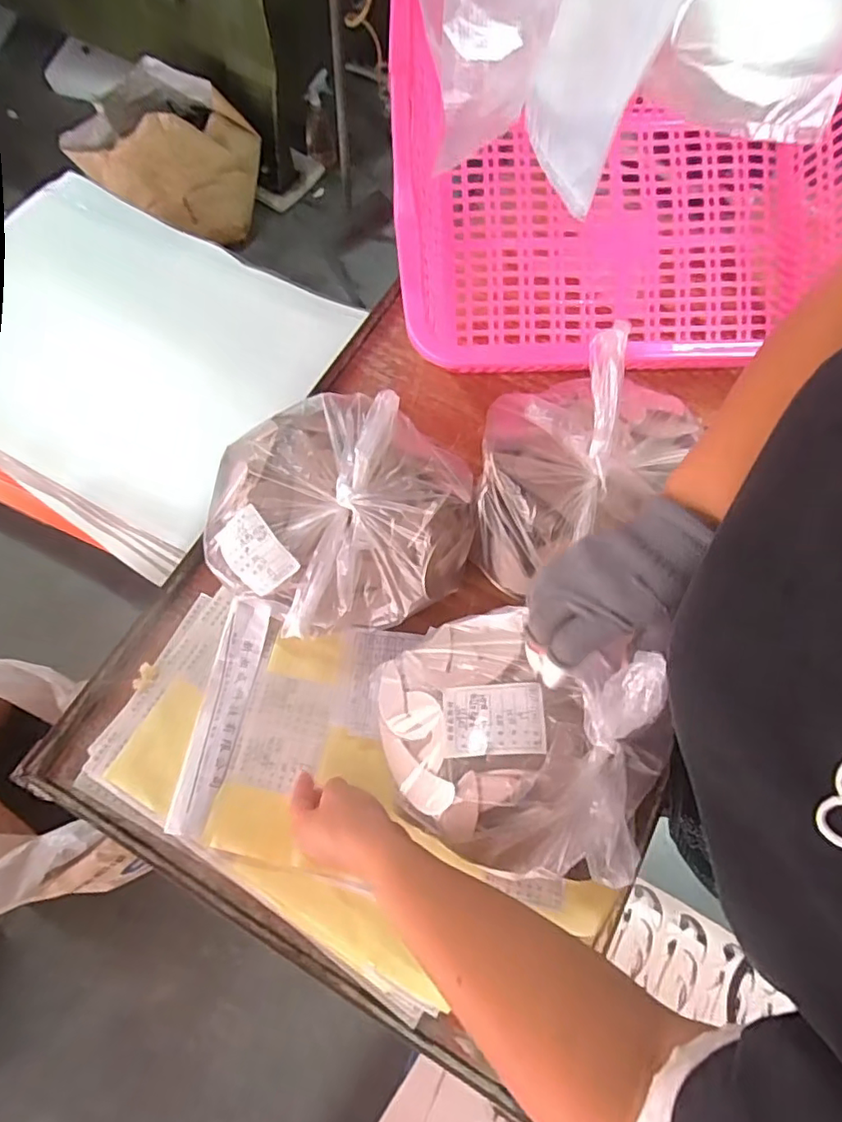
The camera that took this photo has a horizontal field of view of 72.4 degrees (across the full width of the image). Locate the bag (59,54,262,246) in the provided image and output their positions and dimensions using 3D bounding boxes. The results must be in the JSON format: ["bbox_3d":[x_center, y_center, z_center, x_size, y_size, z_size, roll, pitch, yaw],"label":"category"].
[{"bbox_3d":[-0.650,-1.060,1.516,0.419,0.247,0.300,7,71,1],"label":"bag"}]

